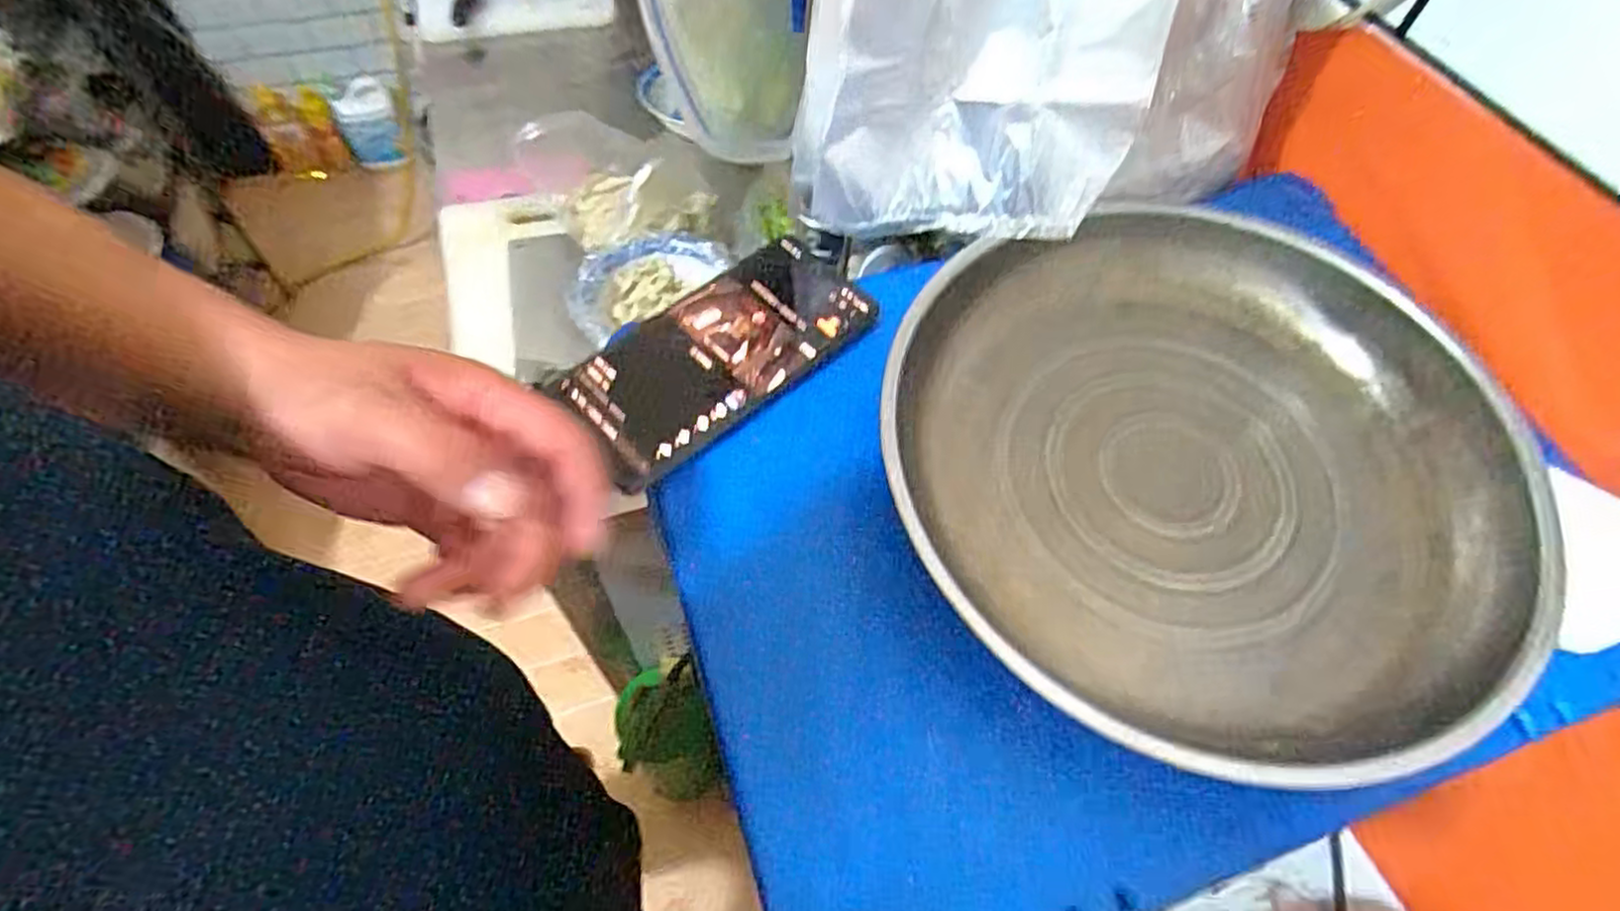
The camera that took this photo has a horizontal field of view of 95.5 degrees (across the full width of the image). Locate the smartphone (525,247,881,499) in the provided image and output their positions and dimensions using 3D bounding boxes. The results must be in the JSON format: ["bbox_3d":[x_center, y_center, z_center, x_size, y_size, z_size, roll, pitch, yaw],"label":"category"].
[{"bbox_3d":[-0.045,-0.054,0.366,0.155,0.009,0.076,-37,68,-23],"label":"smartphone"}]

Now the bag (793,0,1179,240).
[{"bbox_3d":[0.082,-0.200,0.341,0.165,0.208,0.107,9,58,1],"label":"bag"}]

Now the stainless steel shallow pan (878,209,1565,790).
[{"bbox_3d":[0.185,0.000,0.340,0.289,0.048,0.264,-19,62,-16],"label":"stainless steel shallow pan"}]

